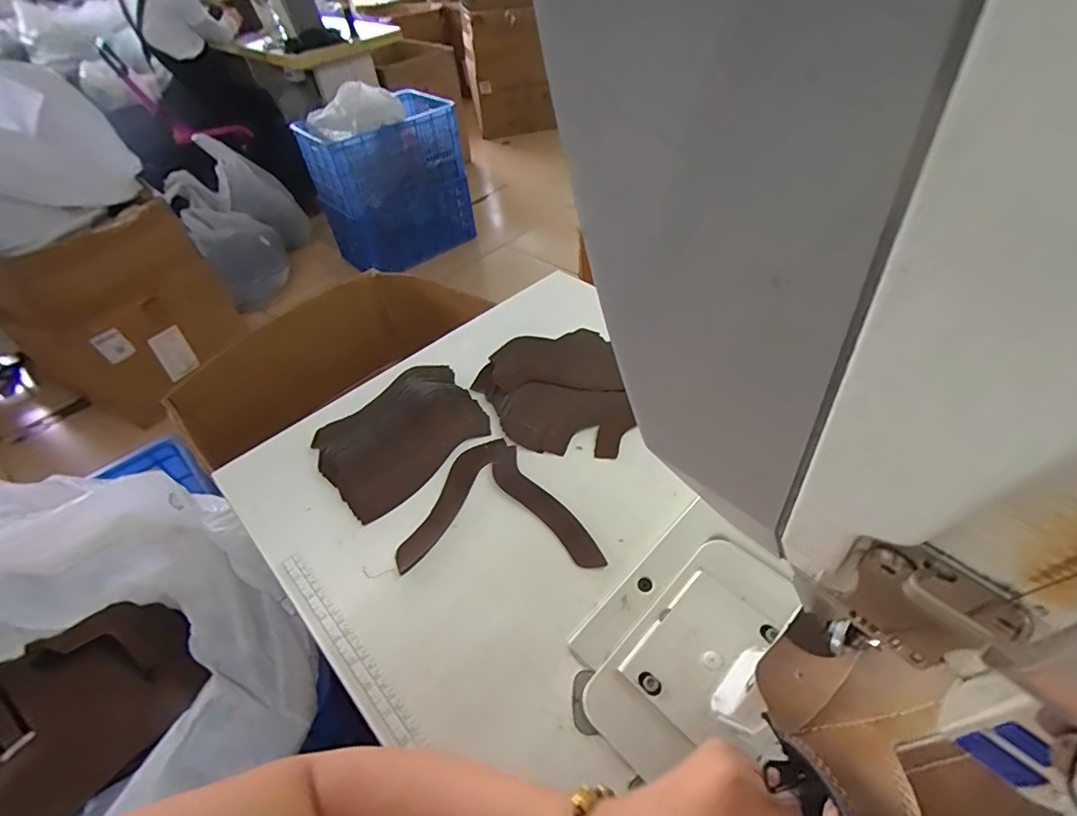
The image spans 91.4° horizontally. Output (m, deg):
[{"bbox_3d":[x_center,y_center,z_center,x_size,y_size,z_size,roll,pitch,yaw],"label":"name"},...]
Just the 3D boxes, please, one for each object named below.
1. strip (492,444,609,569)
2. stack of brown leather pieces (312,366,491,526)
[{"bbox_3d":[0.004,0.096,0.504,0.036,0.006,0.156,-26,49,-24],"label":"strip"},{"bbox_3d":[-0.150,0.024,0.574,0.135,0.032,0.179,32,56,32],"label":"stack of brown leather pieces"}]

